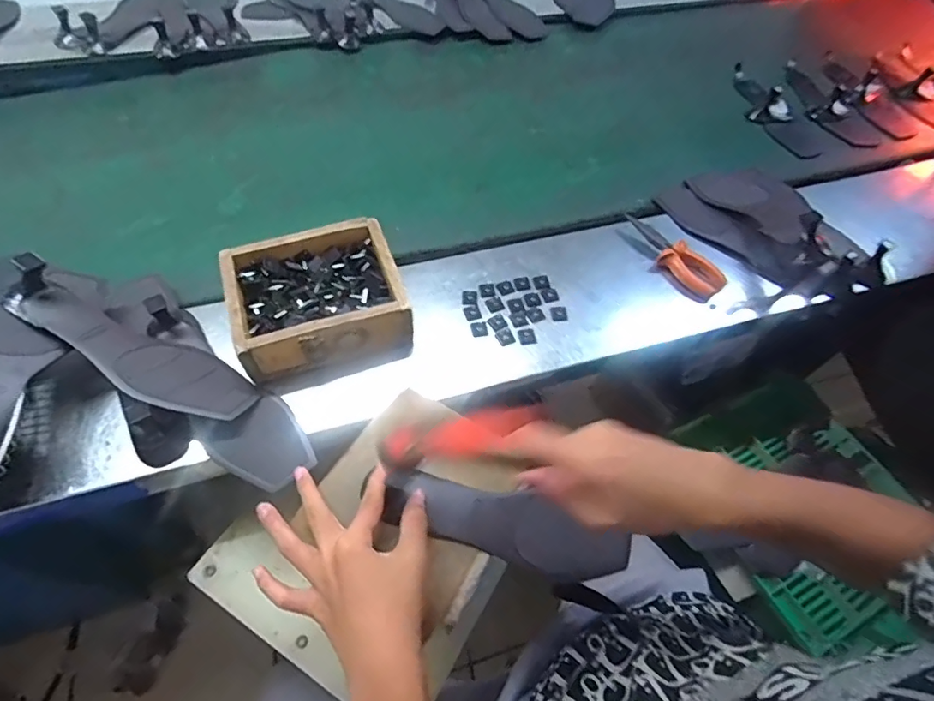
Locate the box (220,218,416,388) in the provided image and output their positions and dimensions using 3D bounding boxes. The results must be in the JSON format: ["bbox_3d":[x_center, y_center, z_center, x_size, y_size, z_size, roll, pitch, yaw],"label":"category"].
[{"bbox_3d":[-0.166,-0.058,0.568,0.181,0.064,0.164,-17,59,-14],"label":"box"}]

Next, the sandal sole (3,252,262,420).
[{"bbox_3d":[-0.331,-0.001,0.500,0.247,0.060,0.077,32,59,-6],"label":"sandal sole"}]

